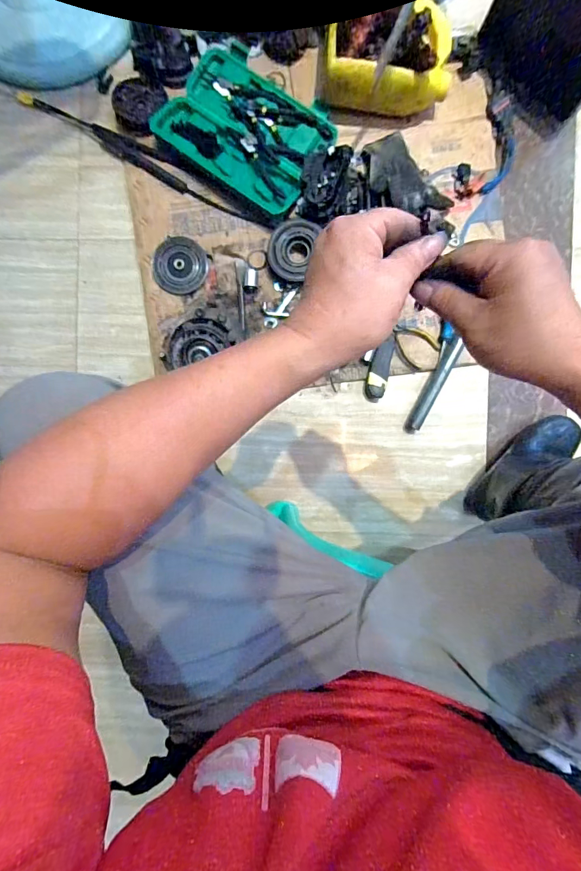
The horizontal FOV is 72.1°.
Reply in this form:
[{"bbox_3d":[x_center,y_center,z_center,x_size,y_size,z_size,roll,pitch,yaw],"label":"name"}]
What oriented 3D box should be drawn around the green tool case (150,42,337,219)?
[{"bbox_3d":[-0.080,-0.564,0.743,0.305,0.040,0.219,38,91,0],"label":"green tool case"}]

